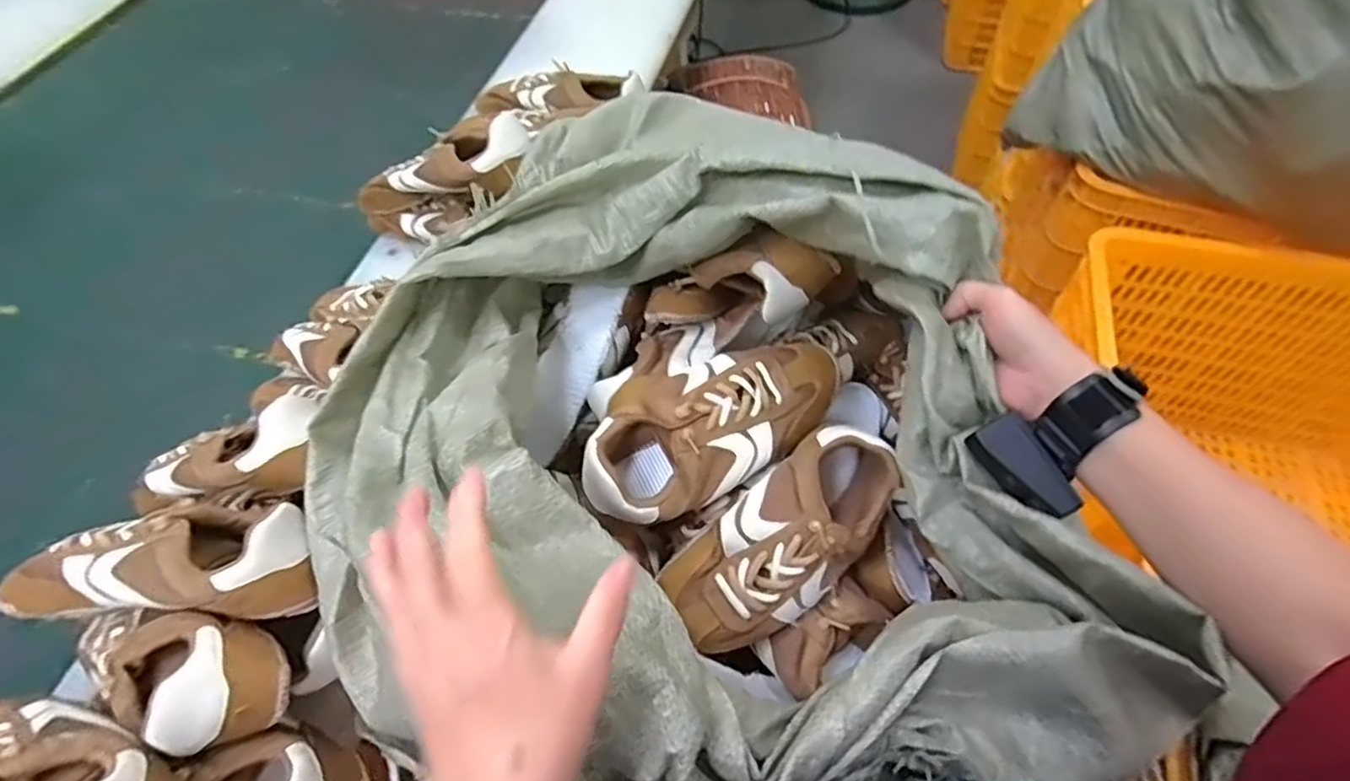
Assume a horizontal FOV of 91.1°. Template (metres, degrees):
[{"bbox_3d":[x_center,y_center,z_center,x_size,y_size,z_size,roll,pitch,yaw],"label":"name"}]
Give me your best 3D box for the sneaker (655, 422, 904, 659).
[{"bbox_3d":[0.085,0.107,0.491,0.192,0.071,0.085,-31,61,-18],"label":"sneaker"}]

